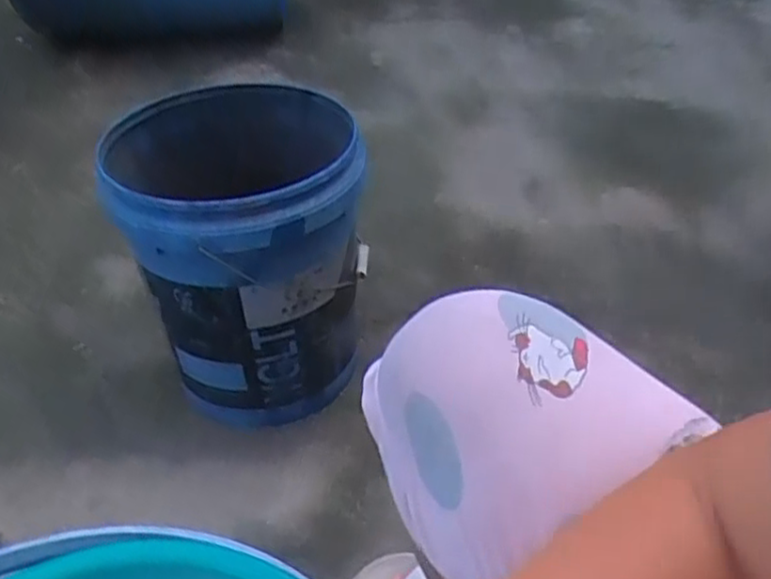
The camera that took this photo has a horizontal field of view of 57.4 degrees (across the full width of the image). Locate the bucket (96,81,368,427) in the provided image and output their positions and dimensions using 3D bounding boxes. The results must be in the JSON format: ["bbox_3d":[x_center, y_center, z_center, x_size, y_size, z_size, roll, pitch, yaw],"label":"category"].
[{"bbox_3d":[-0.171,-0.041,0.924,0.283,0.357,0.294,-1,41,1],"label":"bucket"}]

